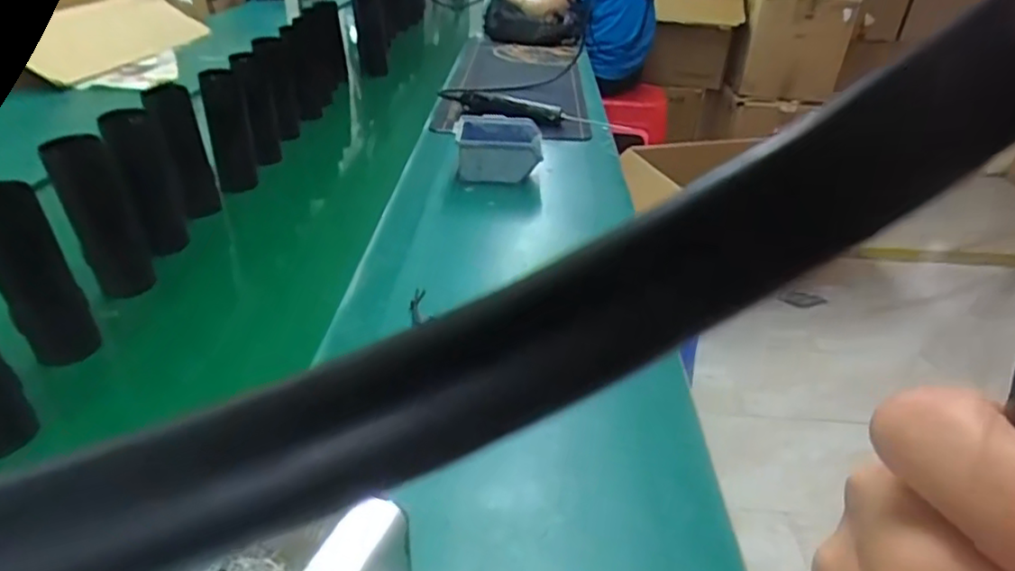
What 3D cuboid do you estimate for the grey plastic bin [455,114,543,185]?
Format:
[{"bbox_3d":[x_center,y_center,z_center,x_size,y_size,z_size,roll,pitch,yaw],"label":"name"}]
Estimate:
[{"bbox_3d":[-0.014,-0.228,1.069,0.146,0.080,0.141,2,30,-4],"label":"grey plastic bin"}]

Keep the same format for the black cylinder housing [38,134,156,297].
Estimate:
[{"bbox_3d":[-0.445,-0.071,0.697,0.068,0.178,0.054,-15,35,-29],"label":"black cylinder housing"}]

